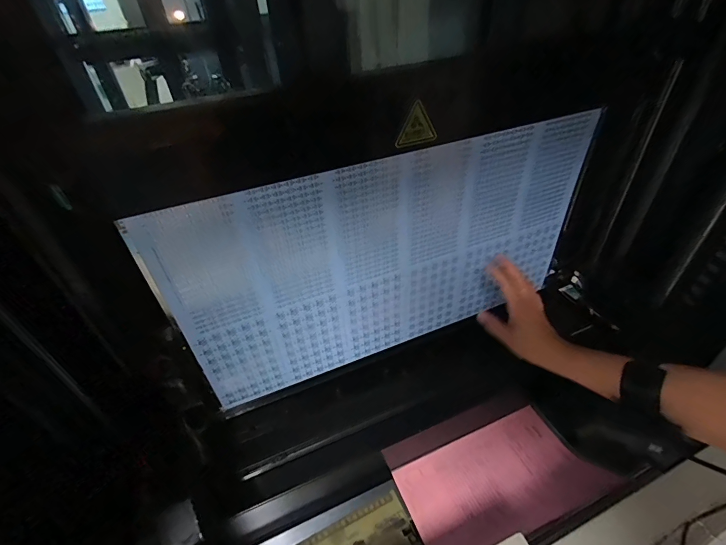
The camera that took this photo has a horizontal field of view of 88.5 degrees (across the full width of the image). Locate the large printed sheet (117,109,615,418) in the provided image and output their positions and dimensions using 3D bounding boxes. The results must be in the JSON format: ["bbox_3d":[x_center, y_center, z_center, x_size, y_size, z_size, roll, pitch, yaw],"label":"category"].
[{"bbox_3d":[0.056,-0.011,0.539,0.598,0.324,0.009,-18,42,-15],"label":"large printed sheet"}]

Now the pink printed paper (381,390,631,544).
[{"bbox_3d":[0.218,0.330,0.634,0.308,0.018,0.210,-17,42,-15],"label":"pink printed paper"}]

